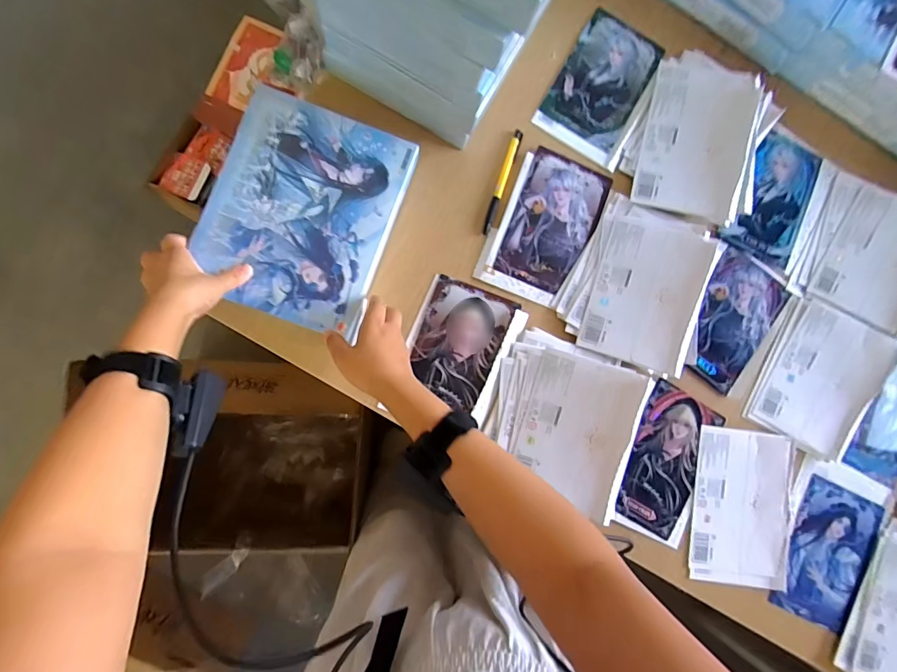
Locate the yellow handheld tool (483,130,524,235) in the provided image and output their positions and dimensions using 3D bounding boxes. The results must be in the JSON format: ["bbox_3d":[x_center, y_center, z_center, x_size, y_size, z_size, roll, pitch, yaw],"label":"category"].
[{"bbox_3d":[0.067,-0.195,0.547,0.014,0.008,0.141,21,85,-5],"label":"yellow handheld tool"}]

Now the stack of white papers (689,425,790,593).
[{"bbox_3d":[0.368,0.215,0.546,0.127,0.009,0.188,9,87,-2],"label":"stack of white papers"}]

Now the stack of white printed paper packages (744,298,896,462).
[{"bbox_3d":[0.485,0.059,0.562,0.147,0.031,0.178,32,84,-4],"label":"stack of white printed paper packages"}]

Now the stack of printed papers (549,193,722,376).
[{"bbox_3d":[0.242,-0.062,0.534,0.164,0.040,0.199,30,84,-4],"label":"stack of printed papers"}]

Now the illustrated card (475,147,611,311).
[{"bbox_3d":[0.122,-0.139,0.551,0.115,0.006,0.190,25,83,-6],"label":"illustrated card"}]

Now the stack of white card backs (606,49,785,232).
[{"bbox_3d":[0.326,-0.259,0.557,0.167,0.045,0.228,25,84,-5],"label":"stack of white card backs"}]

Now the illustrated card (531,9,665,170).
[{"bbox_3d":[0.201,-0.329,0.574,0.112,0.004,0.190,28,83,-2],"label":"illustrated card"}]

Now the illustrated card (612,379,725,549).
[{"bbox_3d":[0.271,0.159,0.543,0.102,0.008,0.178,25,84,-5],"label":"illustrated card"}]

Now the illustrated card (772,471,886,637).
[{"bbox_3d":[0.486,0.279,0.560,0.108,0.011,0.172,24,85,0],"label":"illustrated card"}]

